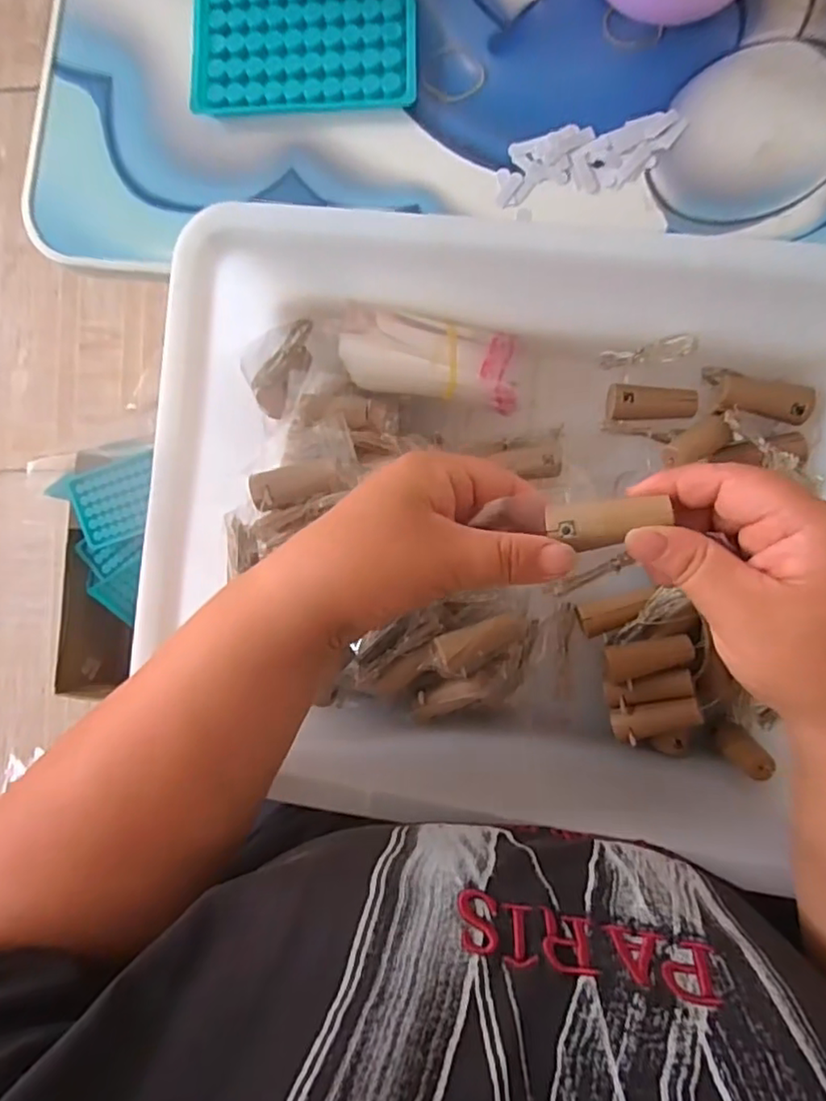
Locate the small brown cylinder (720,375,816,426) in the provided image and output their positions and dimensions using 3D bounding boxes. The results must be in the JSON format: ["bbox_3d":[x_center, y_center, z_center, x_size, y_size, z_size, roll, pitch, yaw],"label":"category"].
[{"bbox_3d":[0.202,-0.086,0.350,0.052,0.019,0.020,11,89,5],"label":"small brown cylinder"}]

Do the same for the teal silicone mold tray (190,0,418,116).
[{"bbox_3d":[-0.064,-0.306,0.358,0.132,0.007,0.093,0,88,5],"label":"teal silicone mold tray"}]

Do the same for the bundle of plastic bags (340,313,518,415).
[{"bbox_3d":[0.010,-0.113,0.360,0.102,0.025,0.051,4,86,-13],"label":"bundle of plastic bags"}]

